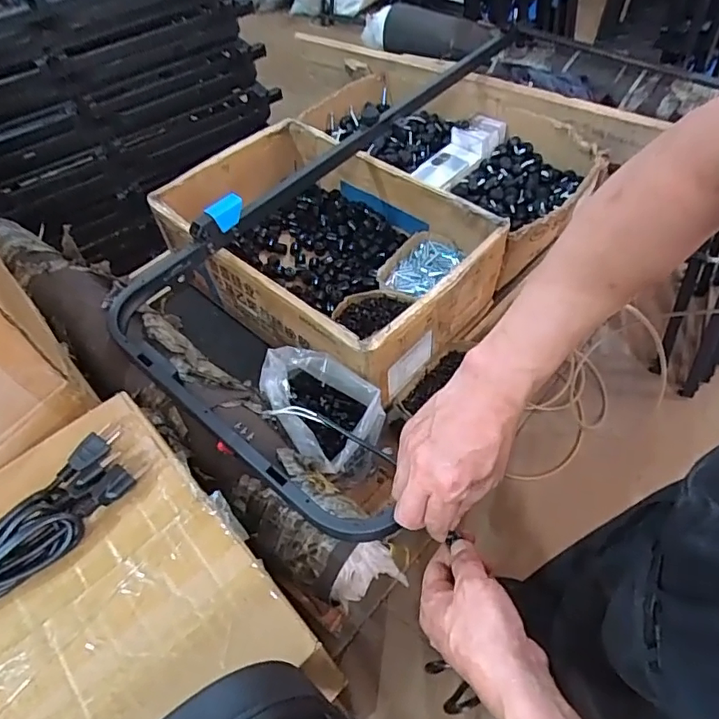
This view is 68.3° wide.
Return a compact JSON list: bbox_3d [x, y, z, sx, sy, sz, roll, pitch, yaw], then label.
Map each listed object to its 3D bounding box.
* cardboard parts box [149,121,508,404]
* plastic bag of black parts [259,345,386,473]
[{"bbox_3d":[-0.062,-0.201,0.939,0.552,0.168,0.364,37,65,27],"label":"cardboard parts box"},{"bbox_3d":[-0.048,0.068,0.725,0.129,0.105,0.183,-32,58,-17],"label":"plastic bag of black parts"}]

